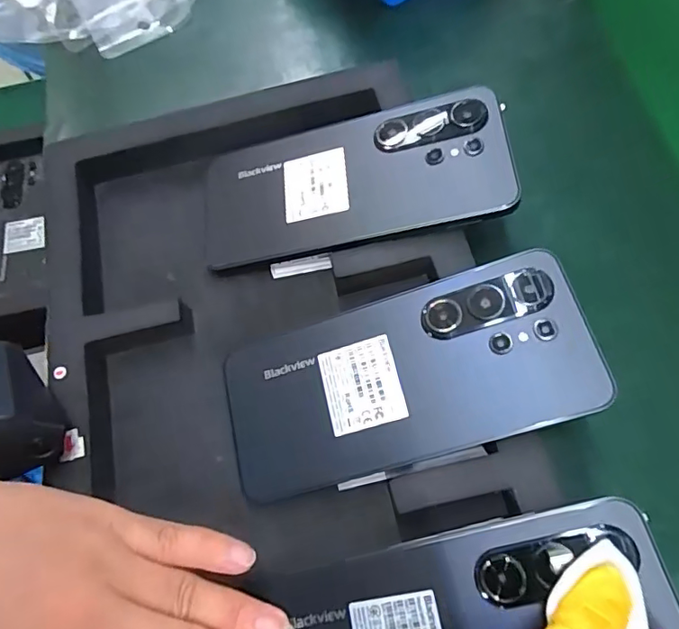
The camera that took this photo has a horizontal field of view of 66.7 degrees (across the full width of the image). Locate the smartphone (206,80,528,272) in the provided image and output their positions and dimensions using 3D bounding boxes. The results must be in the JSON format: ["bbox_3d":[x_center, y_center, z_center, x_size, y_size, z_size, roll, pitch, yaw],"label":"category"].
[{"bbox_3d":[0.003,-0.072,0.280,0.167,0.008,0.078,-9,68,14],"label":"smartphone"}]

